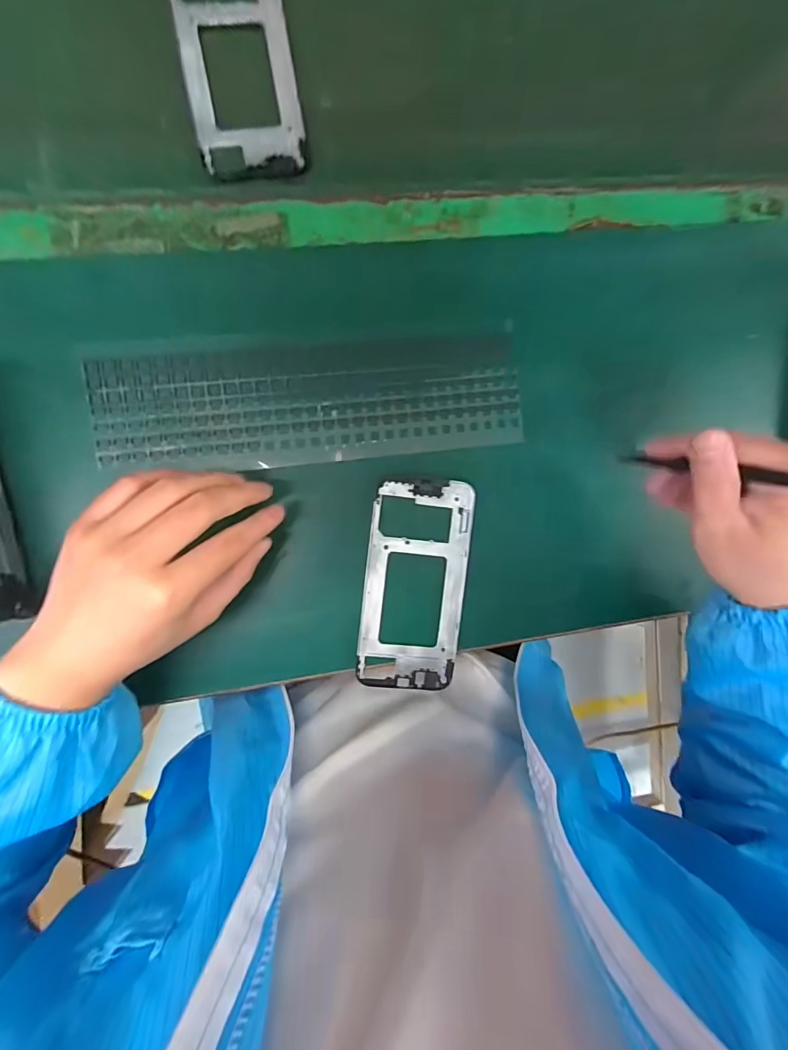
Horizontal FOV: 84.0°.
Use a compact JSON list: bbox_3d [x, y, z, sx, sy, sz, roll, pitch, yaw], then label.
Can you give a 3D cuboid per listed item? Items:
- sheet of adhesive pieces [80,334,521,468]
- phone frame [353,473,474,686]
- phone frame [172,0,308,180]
[{"bbox_3d":[-0.054,-0.092,0.319,0.300,0.005,0.090,-5,92,-8],"label":"sheet of adhesive pieces"},{"bbox_3d":[0.016,0.046,0.330,0.076,0.005,0.159,6,90,-8],"label":"phone frame"},{"bbox_3d":[-0.109,-0.329,0.307,0.075,0.013,0.155,-10,93,-8],"label":"phone frame"}]

